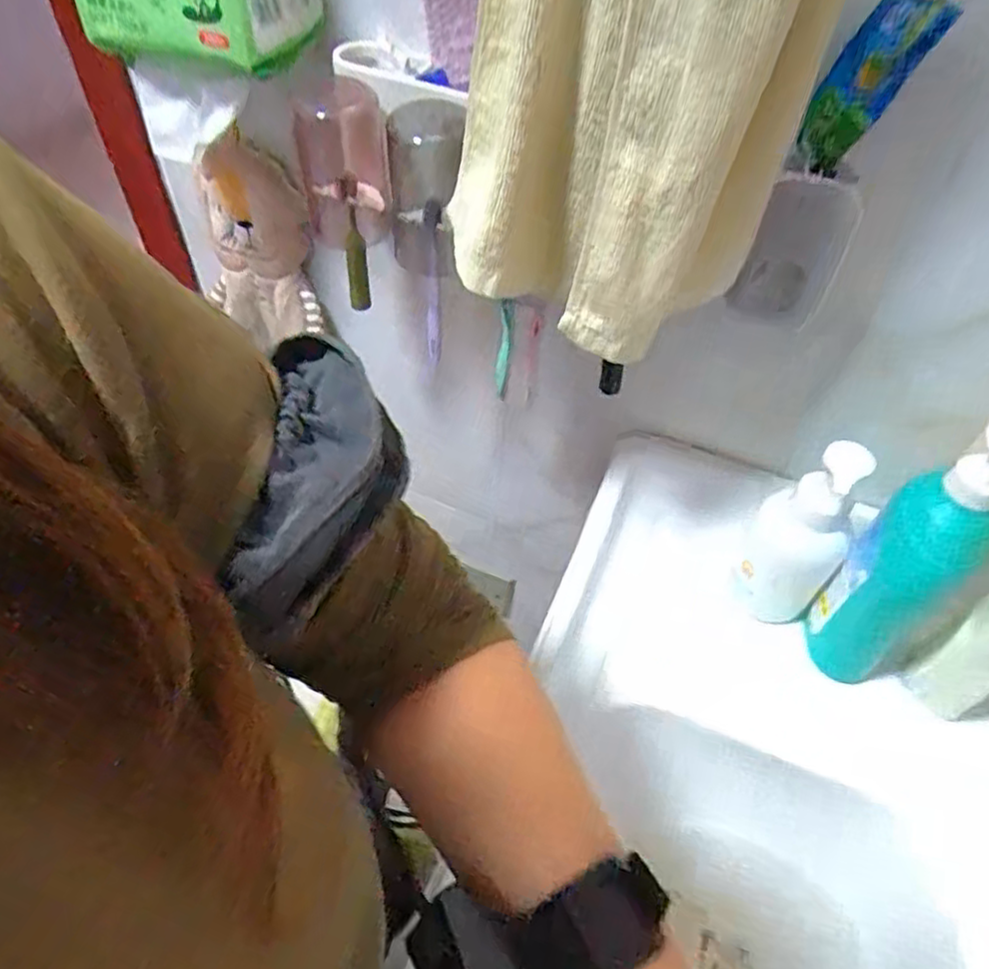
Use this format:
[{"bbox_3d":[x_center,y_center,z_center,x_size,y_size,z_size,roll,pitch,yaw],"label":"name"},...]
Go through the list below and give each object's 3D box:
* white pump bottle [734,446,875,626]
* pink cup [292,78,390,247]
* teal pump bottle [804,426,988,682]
[{"bbox_3d":[0.258,0.048,0.575,0.052,0.188,0.071,-17,53,-21],"label":"white pump bottle"},{"bbox_3d":[-0.127,-0.263,0.572,0.068,0.124,0.063,3,48,-4],"label":"pink cup"},{"bbox_3d":[0.331,0.060,0.532,0.061,0.266,0.076,-31,58,-29],"label":"teal pump bottle"}]

